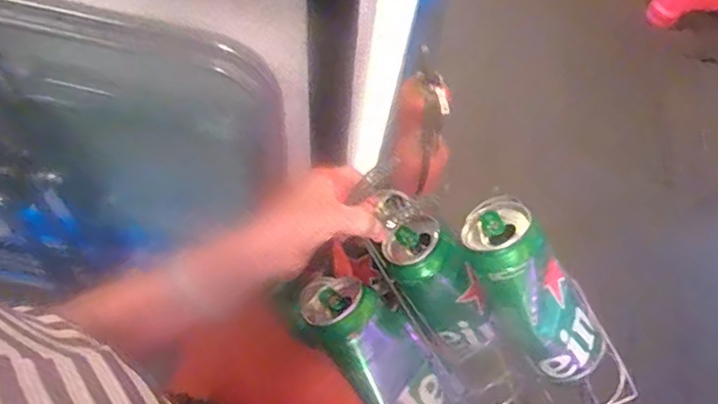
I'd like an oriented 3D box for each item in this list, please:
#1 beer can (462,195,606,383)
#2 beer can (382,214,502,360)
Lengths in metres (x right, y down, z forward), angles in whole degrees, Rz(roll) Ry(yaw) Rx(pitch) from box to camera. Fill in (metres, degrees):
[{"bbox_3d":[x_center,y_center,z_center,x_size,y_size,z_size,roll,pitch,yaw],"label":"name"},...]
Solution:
[{"bbox_3d":[0.149,0.075,0.444,0.077,0.058,0.156,-44,109,-20],"label":"beer can"},{"bbox_3d":[0.084,0.091,0.509,0.055,0.156,0.065,-43,34,-20],"label":"beer can"}]

